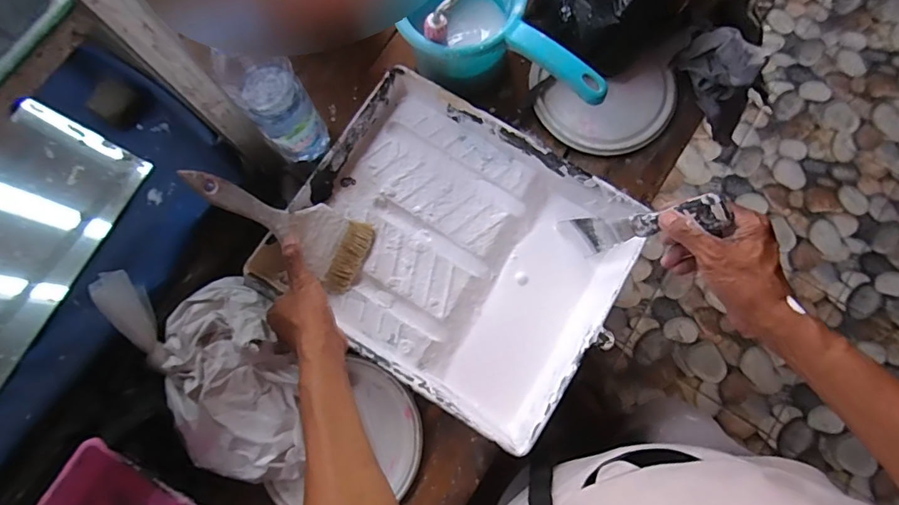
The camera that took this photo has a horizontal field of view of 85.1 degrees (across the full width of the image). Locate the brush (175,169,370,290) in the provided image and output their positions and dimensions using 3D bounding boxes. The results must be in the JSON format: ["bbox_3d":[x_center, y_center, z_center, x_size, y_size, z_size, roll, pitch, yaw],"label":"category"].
[{"bbox_3d":[-0.171,-0.029,0.505,0.192,0.009,0.075,28,78,-25],"label":"brush"}]

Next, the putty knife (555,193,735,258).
[{"bbox_3d":[0.186,-0.029,0.487,0.025,0.202,0.046,-39,99,-20],"label":"putty knife"}]

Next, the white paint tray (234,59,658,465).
[{"bbox_3d":[0.008,-0.003,0.551,0.340,0.069,0.289,32,81,8],"label":"white paint tray"}]

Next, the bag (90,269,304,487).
[{"bbox_3d":[-0.243,0.123,0.510,0.137,0.067,0.251,-27,79,-4],"label":"bag"}]

